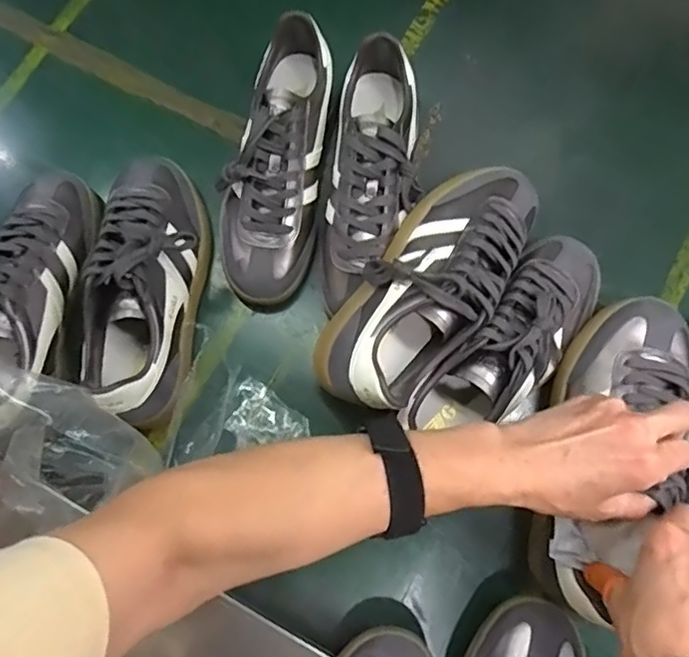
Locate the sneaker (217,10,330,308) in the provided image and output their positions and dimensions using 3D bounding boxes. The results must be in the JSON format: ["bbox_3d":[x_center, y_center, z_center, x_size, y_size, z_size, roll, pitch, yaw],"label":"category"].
[{"bbox_3d":[-0.067,-0.156,0.523,0.095,0.088,0.253,5,76,2],"label":"sneaker"}]

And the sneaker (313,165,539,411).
[{"bbox_3d":[0.075,-0.039,0.480,0.103,0.092,0.249,34,79,9],"label":"sneaker"}]

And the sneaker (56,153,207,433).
[{"bbox_3d":[-0.180,-0.044,0.500,0.106,0.084,0.244,11,77,4],"label":"sneaker"}]

